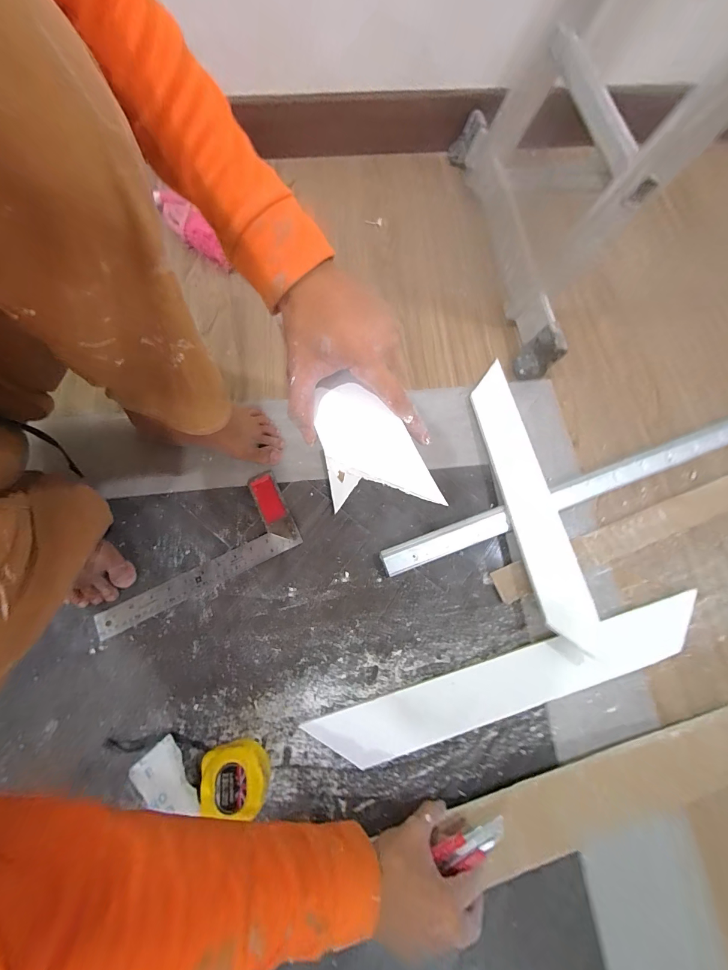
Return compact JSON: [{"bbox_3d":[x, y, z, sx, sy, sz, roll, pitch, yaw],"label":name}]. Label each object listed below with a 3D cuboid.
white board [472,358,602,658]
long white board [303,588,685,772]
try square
[{"bbox_3d":[0.256,0.009,0.541,0.073,0.012,0.461,-9,67,-1],"label":"white board"},{"bbox_3d":[0.214,0.269,0.469,0.563,0.015,0.067,-15,73,-6],"label":"long white board"},{"bbox_3d":[-0.257,0.101,0.510,0.302,0.013,0.120,-26,74,-9],"label":"try square"}]

